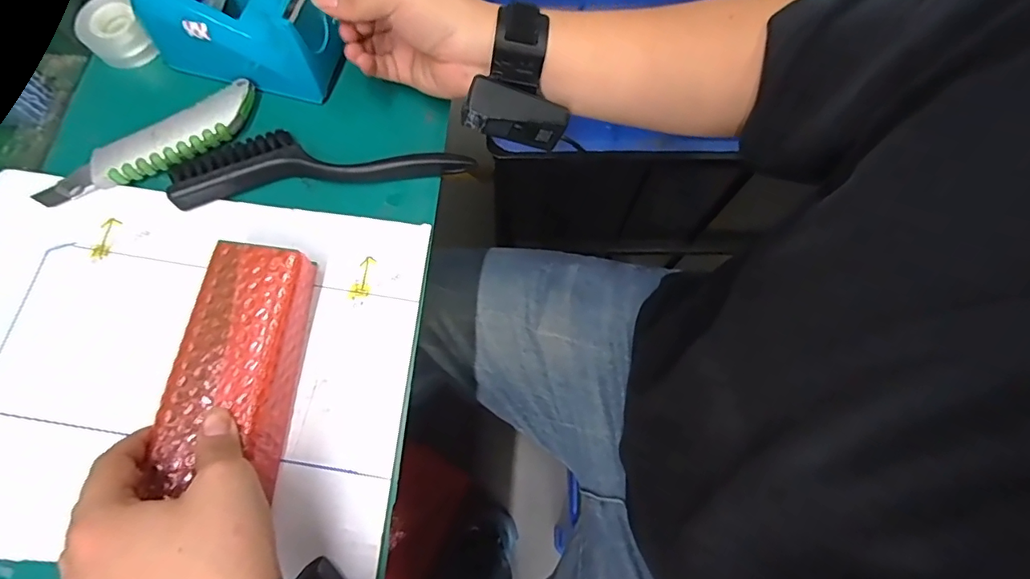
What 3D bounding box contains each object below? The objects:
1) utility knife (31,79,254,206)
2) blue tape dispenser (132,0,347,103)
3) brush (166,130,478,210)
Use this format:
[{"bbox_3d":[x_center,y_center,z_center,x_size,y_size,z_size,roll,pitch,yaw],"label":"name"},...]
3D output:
[{"bbox_3d":[-0.273,-0.105,0.379,0.168,0.017,0.035,-30,74,-10],"label":"utility knife"},{"bbox_3d":[-0.204,-0.200,0.376,0.138,0.080,0.050,14,72,4],"label":"blue tape dispenser"},{"bbox_3d":[-0.143,-0.101,0.379,0.212,0.023,0.049,-9,72,-3],"label":"brush"}]

